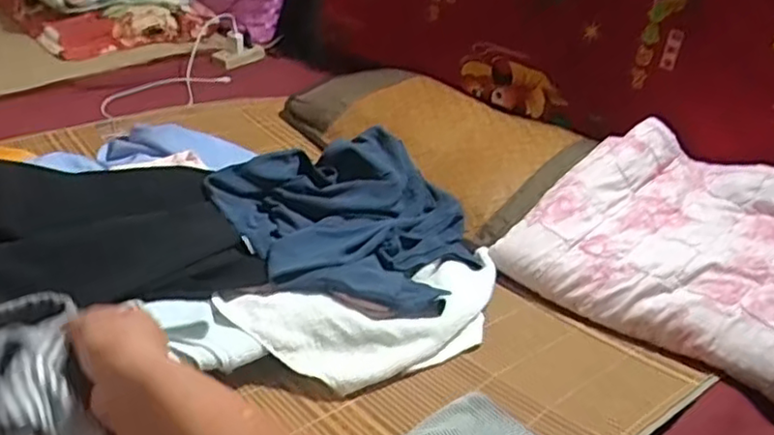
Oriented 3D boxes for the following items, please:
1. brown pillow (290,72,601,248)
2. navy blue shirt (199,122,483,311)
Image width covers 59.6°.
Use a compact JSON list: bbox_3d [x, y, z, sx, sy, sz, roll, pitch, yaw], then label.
[{"bbox_3d":[0.080,-0.151,1.188,0.287,0.087,0.563,-14,34,-35],"label":"brown pillow"},{"bbox_3d":[-0.024,-0.011,0.910,0.320,0.083,0.398,20,31,24],"label":"navy blue shirt"}]

